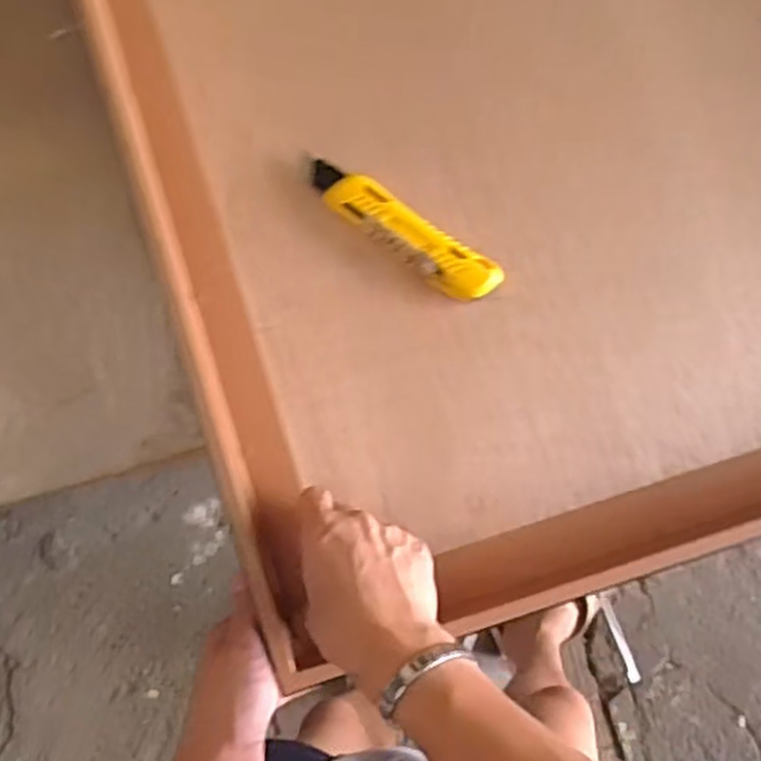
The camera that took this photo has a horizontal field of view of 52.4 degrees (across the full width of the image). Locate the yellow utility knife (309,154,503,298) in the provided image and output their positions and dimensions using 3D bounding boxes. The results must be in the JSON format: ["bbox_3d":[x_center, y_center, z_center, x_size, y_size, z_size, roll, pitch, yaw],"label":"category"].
[{"bbox_3d":[0.013,-0.102,0.525,0.148,0.016,0.034,35,84,3],"label":"yellow utility knife"}]

